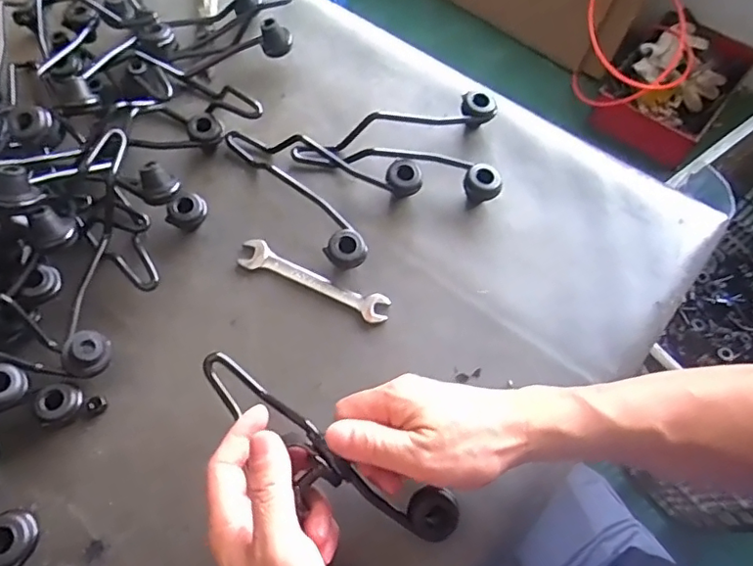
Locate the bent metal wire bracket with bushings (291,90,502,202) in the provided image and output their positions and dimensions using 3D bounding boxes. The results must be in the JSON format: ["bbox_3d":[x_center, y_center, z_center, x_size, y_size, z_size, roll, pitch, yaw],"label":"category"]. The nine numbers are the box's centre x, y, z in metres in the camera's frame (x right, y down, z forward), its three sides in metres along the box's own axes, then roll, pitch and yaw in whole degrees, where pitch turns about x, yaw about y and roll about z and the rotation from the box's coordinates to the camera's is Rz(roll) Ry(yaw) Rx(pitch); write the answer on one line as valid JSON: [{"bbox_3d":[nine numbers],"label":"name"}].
[{"bbox_3d":[0.021,-0.136,0.525,0.192,0.032,0.107,8,65,6],"label":"bent metal wire bracket with bushings"}]

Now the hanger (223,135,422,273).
[{"bbox_3d":[-0.045,-0.111,0.516,0.112,0.036,0.196,-36,68,-14],"label":"hanger"}]

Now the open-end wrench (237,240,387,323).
[{"bbox_3d":[-0.055,-0.003,0.487,0.143,0.004,0.027,22,68,12],"label":"open-end wrench"}]

